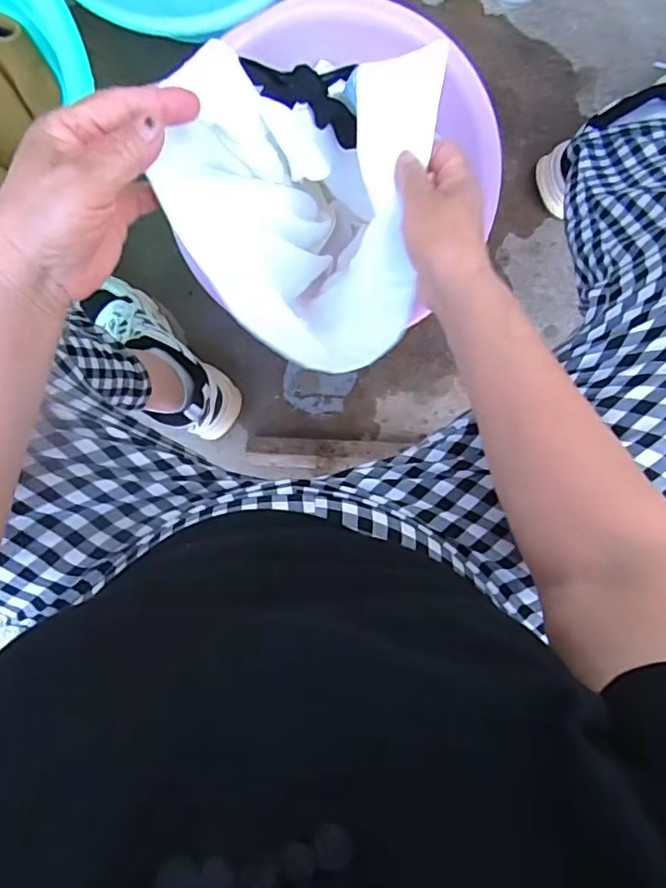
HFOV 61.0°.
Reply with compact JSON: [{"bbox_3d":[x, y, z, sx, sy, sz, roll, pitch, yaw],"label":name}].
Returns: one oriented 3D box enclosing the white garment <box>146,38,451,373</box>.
[{"bbox_3d":[-0.011,-0.161,0.380,0.148,0.137,0.213,9,98,0],"label":"white garment"}]

